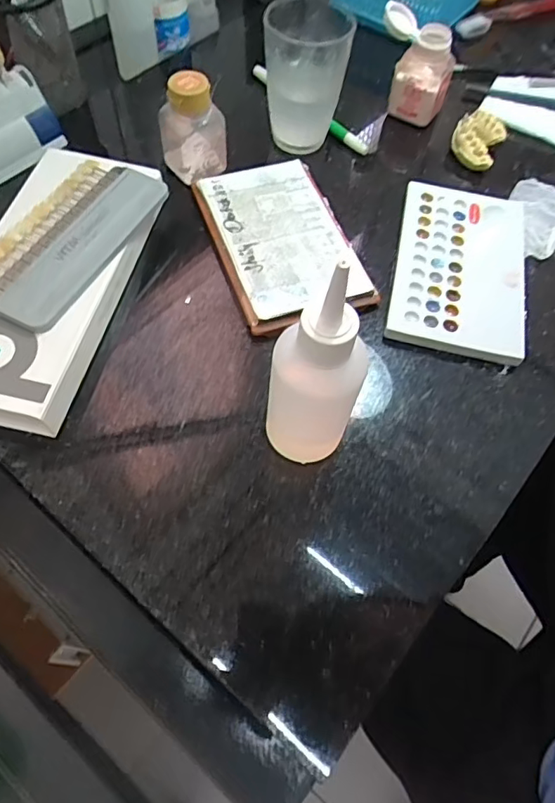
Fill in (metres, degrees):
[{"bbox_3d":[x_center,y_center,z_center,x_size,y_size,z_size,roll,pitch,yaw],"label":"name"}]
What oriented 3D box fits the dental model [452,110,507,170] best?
[{"bbox_3d":[0.175,-0.231,0.459,0.040,0.021,0.052,25,65,8],"label":"dental model"}]

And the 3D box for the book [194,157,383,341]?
[{"bbox_3d":[0.003,-0.122,0.396,0.096,0.016,0.148,-19,66,-13],"label":"book"}]

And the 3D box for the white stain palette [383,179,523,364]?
[{"bbox_3d":[0.137,-0.100,0.395,0.095,0.014,0.151,13,63,3],"label":"white stain palette"}]

